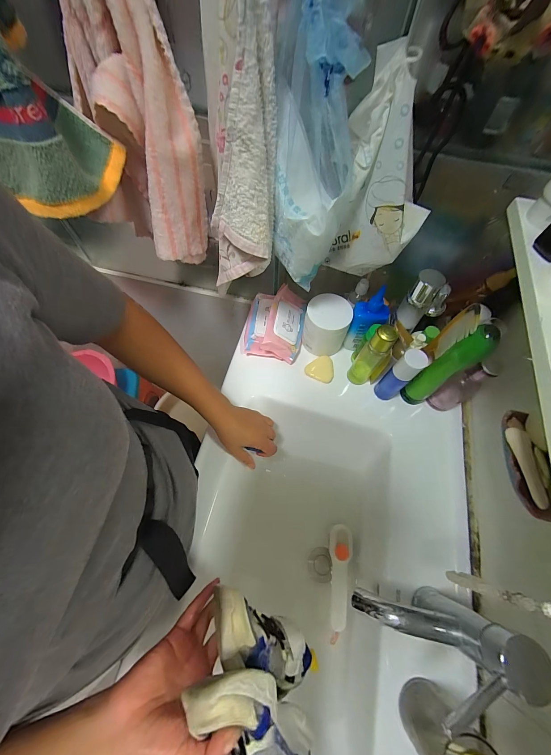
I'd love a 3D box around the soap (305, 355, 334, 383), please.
[{"bbox_3d":[0.098,-0.019,0.584,0.059,0.019,0.053,26,67,10],"label":"soap"}]

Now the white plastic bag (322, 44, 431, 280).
[{"bbox_3d":[0.138,-0.231,0.354,0.116,0.228,0.052,25,67,10],"label":"white plastic bag"}]

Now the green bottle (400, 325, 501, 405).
[{"bbox_3d":[0.283,-0.009,0.469,0.040,0.216,0.044,-38,71,-17],"label":"green bottle"}]

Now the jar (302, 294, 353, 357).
[{"bbox_3d":[0.108,-0.108,0.575,0.089,0.092,0.092,1,65,-1],"label":"jar"}]

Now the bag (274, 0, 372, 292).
[{"bbox_3d":[0.047,-0.267,0.329,0.093,0.290,0.122,3,65,0],"label":"bag"}]

